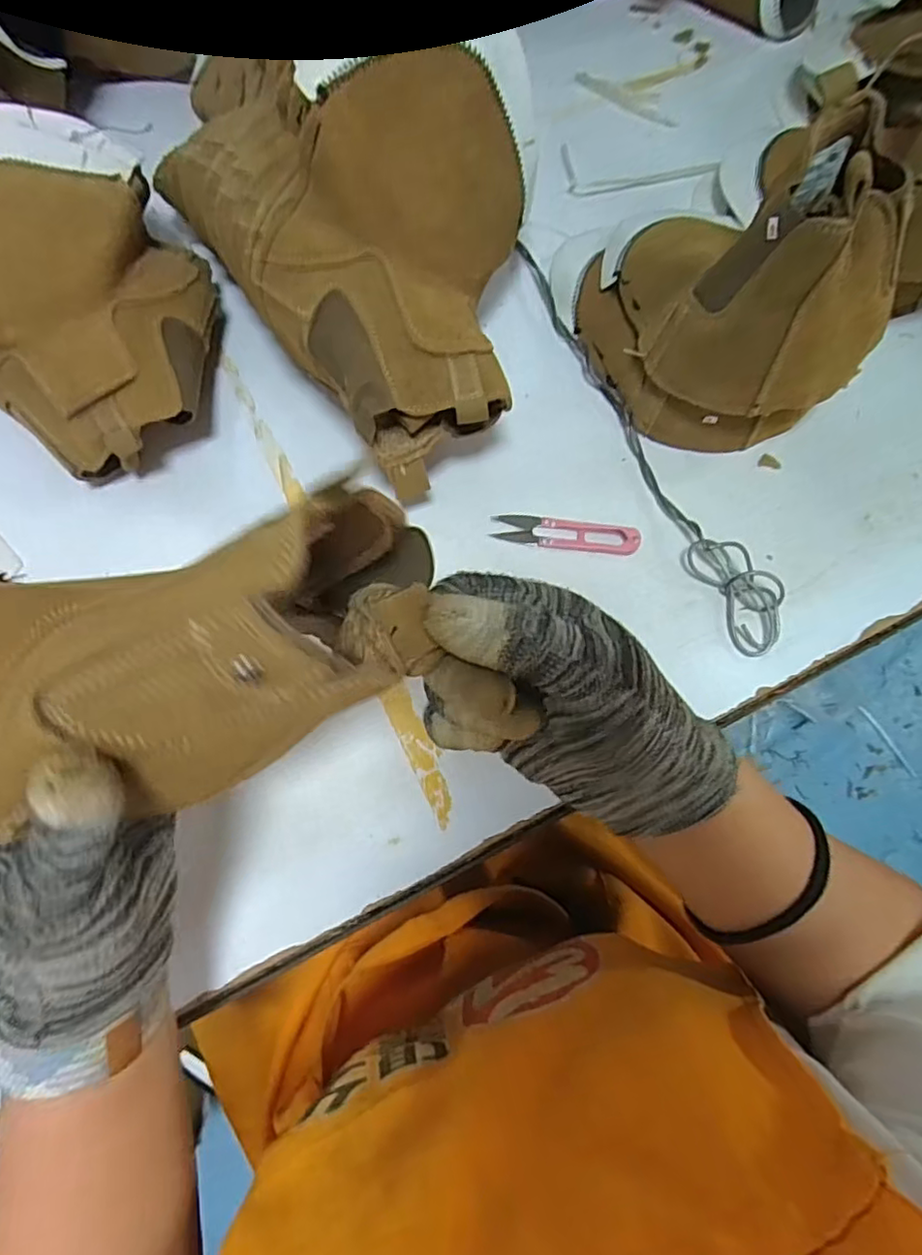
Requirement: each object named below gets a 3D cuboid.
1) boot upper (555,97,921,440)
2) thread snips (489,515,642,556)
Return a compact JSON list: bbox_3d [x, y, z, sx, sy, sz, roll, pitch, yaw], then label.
[{"bbox_3d":[0.168,-0.257,0.427,0.140,0.173,0.237,-17,69,-6],"label":"boot upper"},{"bbox_3d":[0.073,-0.066,0.436,0.100,0.008,0.022,6,68,3],"label":"thread snips"}]

